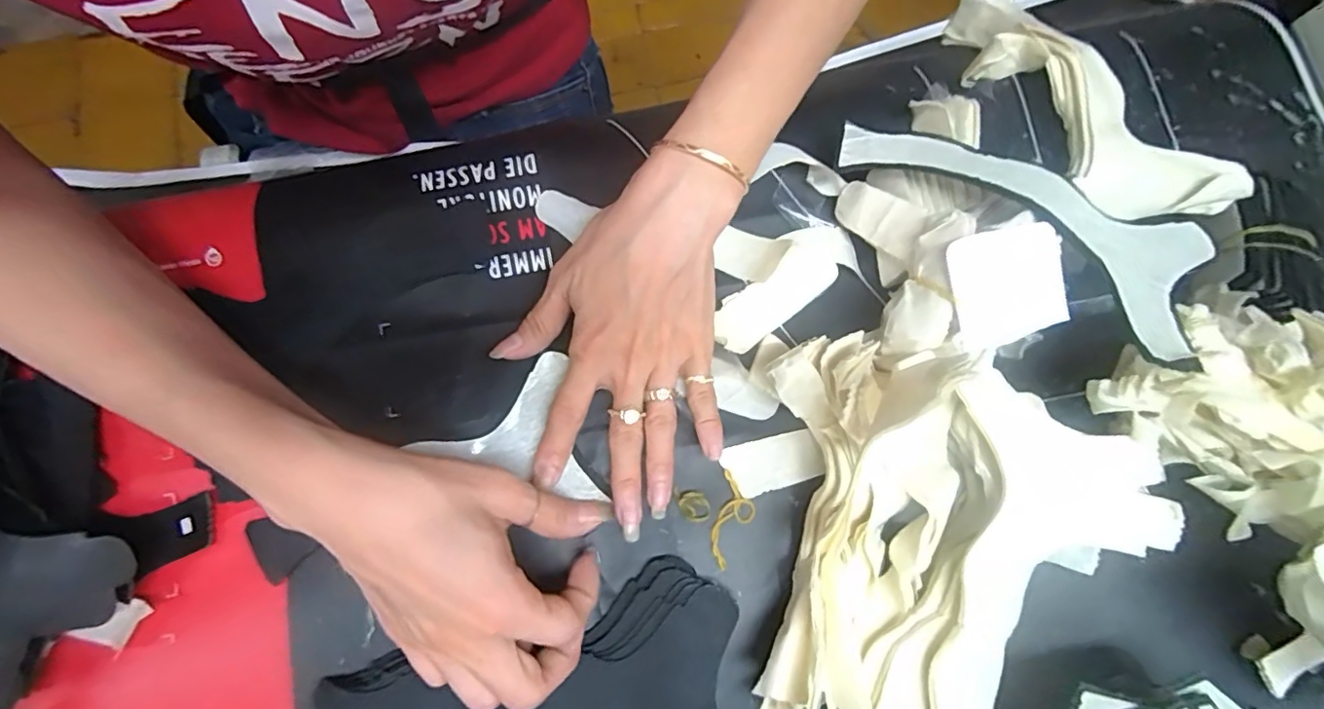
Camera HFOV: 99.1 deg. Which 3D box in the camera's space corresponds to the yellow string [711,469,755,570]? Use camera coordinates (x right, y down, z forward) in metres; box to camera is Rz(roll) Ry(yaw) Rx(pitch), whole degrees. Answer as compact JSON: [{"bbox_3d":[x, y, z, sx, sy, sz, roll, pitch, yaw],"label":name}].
[{"bbox_3d":[0.037,0.087,0.293,0.019,0.004,0.048,14,80,3],"label":"yellow string"}]

